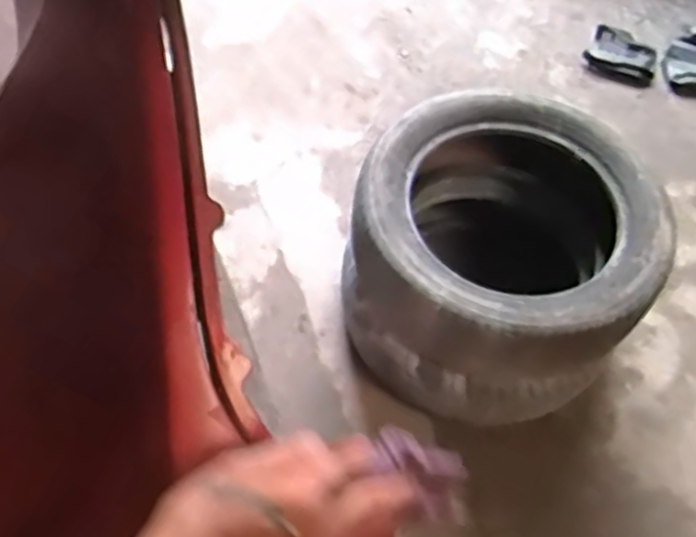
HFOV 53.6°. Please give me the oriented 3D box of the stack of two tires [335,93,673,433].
[{"bbox_3d":[0.280,-0.014,1.328,0.518,0.367,0.537,22,59,12],"label":"stack of two tires"}]

